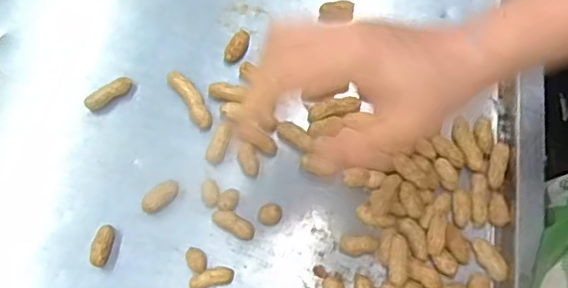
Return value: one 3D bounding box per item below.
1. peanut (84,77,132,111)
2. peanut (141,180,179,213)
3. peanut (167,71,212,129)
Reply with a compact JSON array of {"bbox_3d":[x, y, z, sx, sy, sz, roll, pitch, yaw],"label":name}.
[{"bbox_3d":[-0.137,-0.039,0.461,0.039,0.011,0.014,-34,75,-11],"label":"peanut"},{"bbox_3d":[-0.093,0.040,0.445,0.030,0.014,0.013,-35,76,-11],"label":"peanut"},{"bbox_3d":[-0.074,-0.035,0.465,0.015,0.013,0.051,-32,75,-10],"label":"peanut"}]

